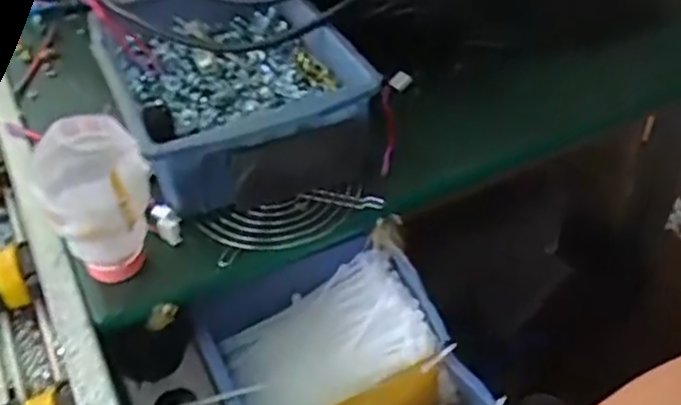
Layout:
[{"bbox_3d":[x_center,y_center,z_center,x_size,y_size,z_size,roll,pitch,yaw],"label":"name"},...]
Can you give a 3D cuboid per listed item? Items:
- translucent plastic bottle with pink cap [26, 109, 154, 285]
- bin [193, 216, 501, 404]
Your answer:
[{"bbox_3d":[-0.154,0.008,0.452,0.064,0.110,0.069,-17,45,-13],"label":"translucent plastic bottle with pink cap"},{"bbox_3d":[0.003,0.126,0.489,0.161,0.082,0.191,-20,46,-17],"label":"bin"}]

